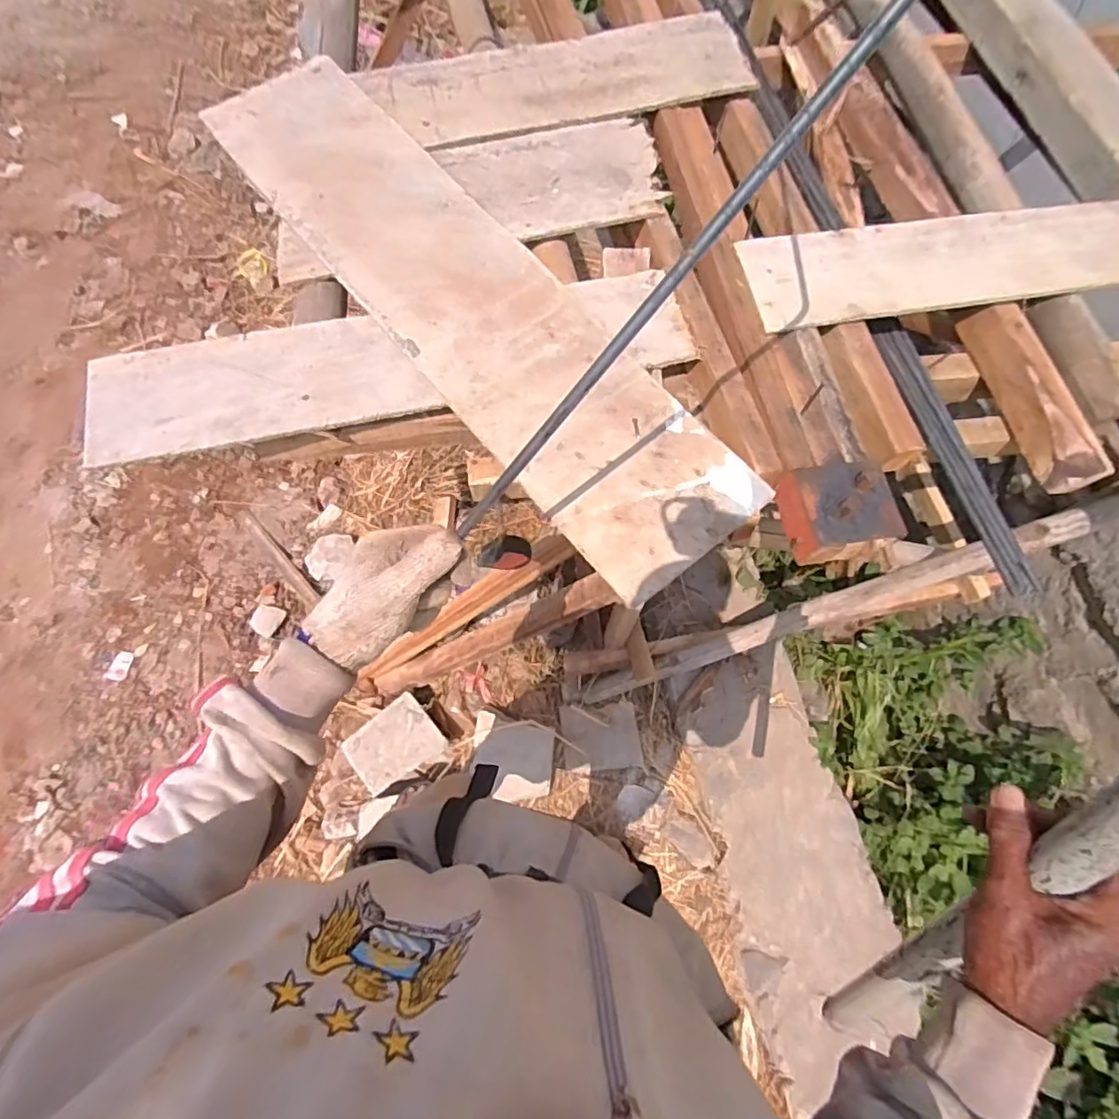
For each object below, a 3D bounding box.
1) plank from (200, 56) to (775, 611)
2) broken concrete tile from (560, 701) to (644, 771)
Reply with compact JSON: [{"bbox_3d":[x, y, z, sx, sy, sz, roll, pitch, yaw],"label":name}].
[{"bbox_3d":[-0.132,-0.337,0.697,0.204,0.013,0.895,-36,73,-13],"label":"plank"},{"bbox_3d":[0.108,0.461,1.491,0.196,0.013,0.160,-4,69,-2],"label":"broken concrete tile"}]

